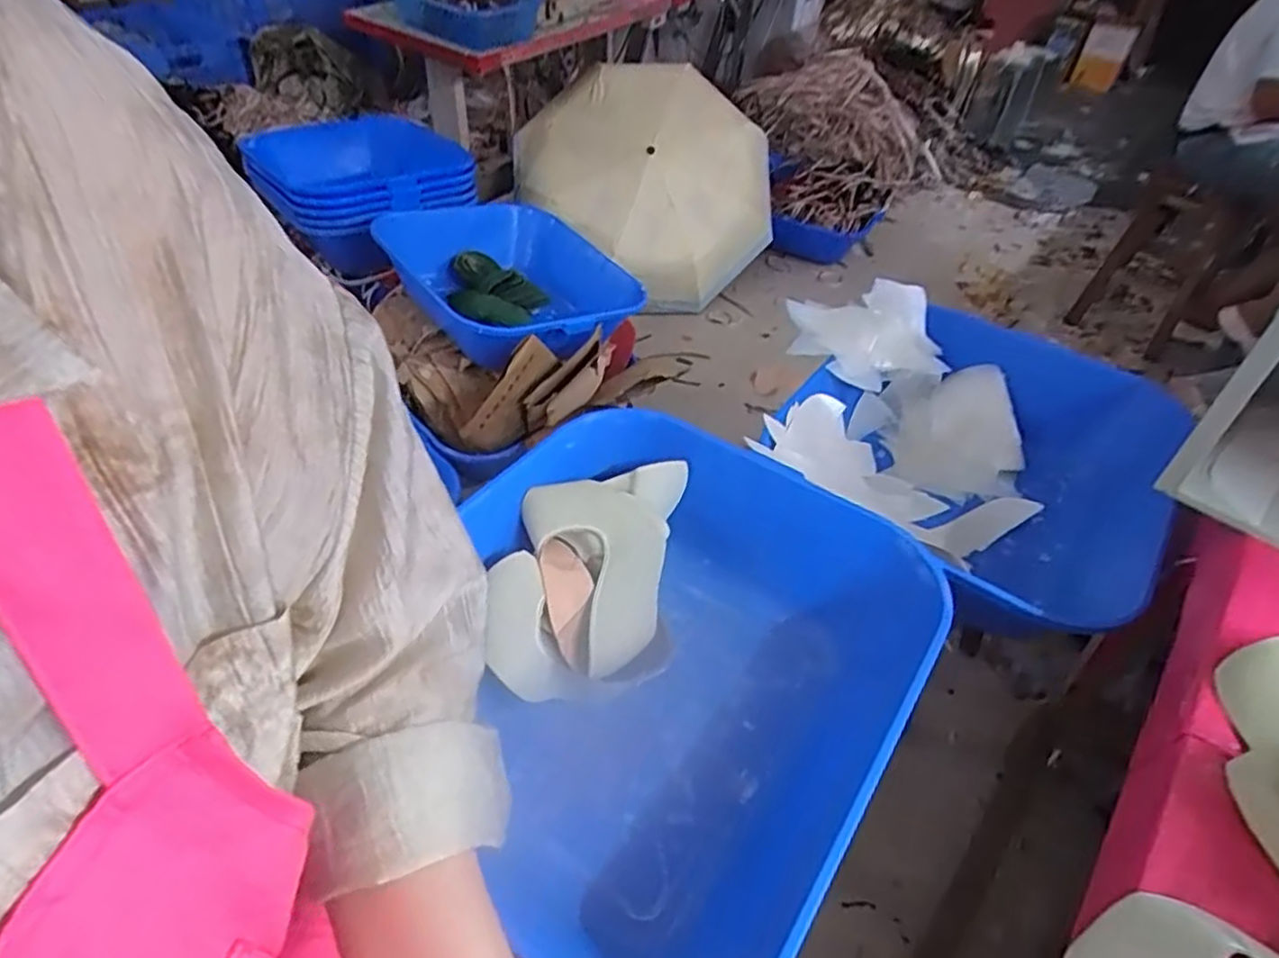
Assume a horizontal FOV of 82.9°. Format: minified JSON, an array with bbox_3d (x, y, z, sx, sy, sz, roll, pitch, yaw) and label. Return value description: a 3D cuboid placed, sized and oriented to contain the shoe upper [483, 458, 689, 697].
[{"bbox_3d":[-0.061,0.110,0.879,0.181,0.051,0.309,14,63,-2],"label":"shoe upper"}]

